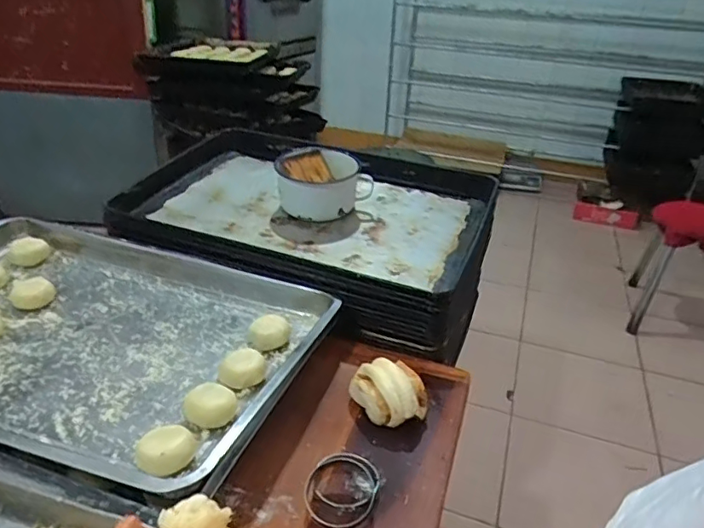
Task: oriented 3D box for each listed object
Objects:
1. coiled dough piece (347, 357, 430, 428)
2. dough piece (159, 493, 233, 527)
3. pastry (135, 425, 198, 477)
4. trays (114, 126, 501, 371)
[{"bbox_3d":[0.045,0.158,0.664,0.093,0.064,0.069,22,34,28],"label":"coiled dough piece"},{"bbox_3d":[-0.077,0.125,0.269,0.030,0.015,0.021,4,33,1],"label":"dough piece"},{"bbox_3d":[-0.179,0.184,0.529,0.053,0.036,0.055,-10,35,-20],"label":"pastry"},{"bbox_3d":[-0.089,-0.100,1.005,0.651,0.154,0.428,13,29,16],"label":"trays"}]

